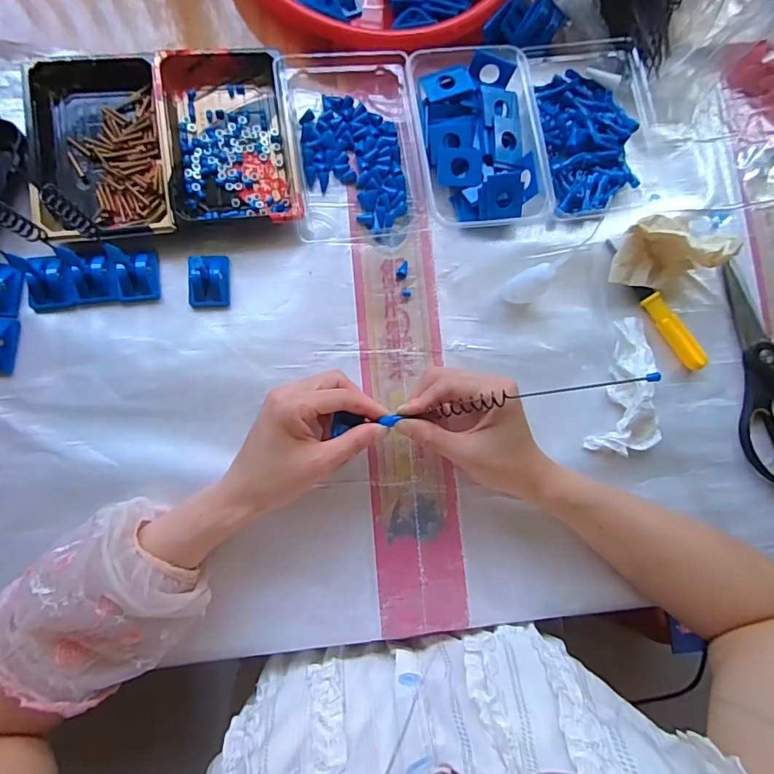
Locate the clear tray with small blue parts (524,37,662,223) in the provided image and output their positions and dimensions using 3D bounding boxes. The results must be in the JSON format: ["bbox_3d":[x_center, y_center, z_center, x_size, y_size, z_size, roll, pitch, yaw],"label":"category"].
[{"bbox_3d":[0.202,-0.251,0.457,0.118,0.032,0.174,-7,84,-7],"label":"clear tray with small blue parts"}]

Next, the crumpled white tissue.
[{"bbox_3d":[0.225,0.002,0.430,0.059,0.026,0.122,16,82,-4],"label":"crumpled white tissue"}]

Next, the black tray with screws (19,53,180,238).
[{"bbox_3d":[-0.245,-0.205,0.408,0.109,0.025,0.160,-8,84,-7],"label":"black tray with screws"}]

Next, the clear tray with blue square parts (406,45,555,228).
[{"bbox_3d":[0.082,-0.226,0.439,0.108,0.031,0.159,-9,85,-7],"label":"clear tray with blue square parts"}]

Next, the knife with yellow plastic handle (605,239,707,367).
[{"bbox_3d":[0.250,-0.077,0.447,0.017,0.020,0.142,-34,88,-9],"label":"knife with yellow plastic handle"}]

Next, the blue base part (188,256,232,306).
[{"bbox_3d":[-0.153,-0.092,0.405,0.033,0.026,0.043,-2,84,-6],"label":"blue base part"}]

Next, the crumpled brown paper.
[{"bbox_3d":[0.257,-0.127,0.432,0.114,0.055,0.062,-22,86,-8],"label":"crumpled brown paper"}]

